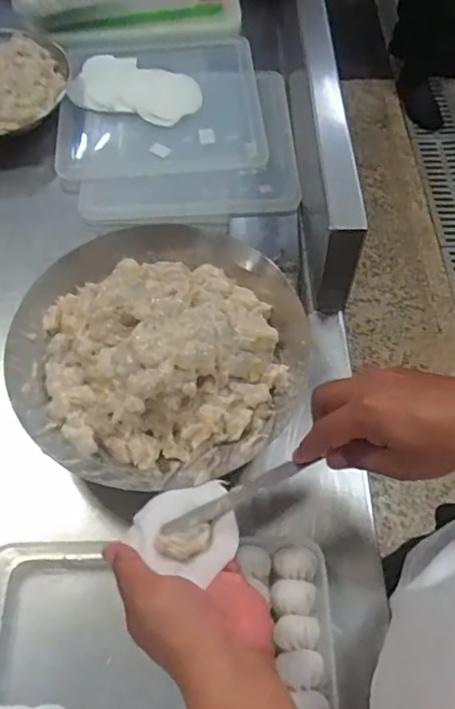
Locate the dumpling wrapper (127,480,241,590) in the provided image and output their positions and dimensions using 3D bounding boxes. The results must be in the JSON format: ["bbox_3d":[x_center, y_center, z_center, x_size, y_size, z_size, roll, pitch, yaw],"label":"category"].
[{"bbox_3d":[-0.029,0.138,0.445,0.079,0.027,0.080,0,59,1],"label":"dumpling wrapper"}]

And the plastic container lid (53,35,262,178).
[{"bbox_3d":[-0.104,-0.390,0.838,0.295,0.028,0.300,-4,61,-2],"label":"plastic container lid"}]

